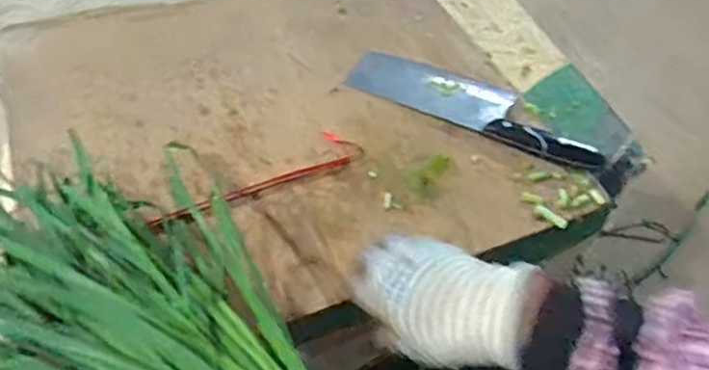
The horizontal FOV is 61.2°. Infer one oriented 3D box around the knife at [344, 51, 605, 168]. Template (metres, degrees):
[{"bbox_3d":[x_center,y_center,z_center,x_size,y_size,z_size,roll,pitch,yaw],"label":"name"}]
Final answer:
[{"bbox_3d":[0.132,-0.091,0.660,0.280,0.023,0.081,24,52,14],"label":"knife"}]

